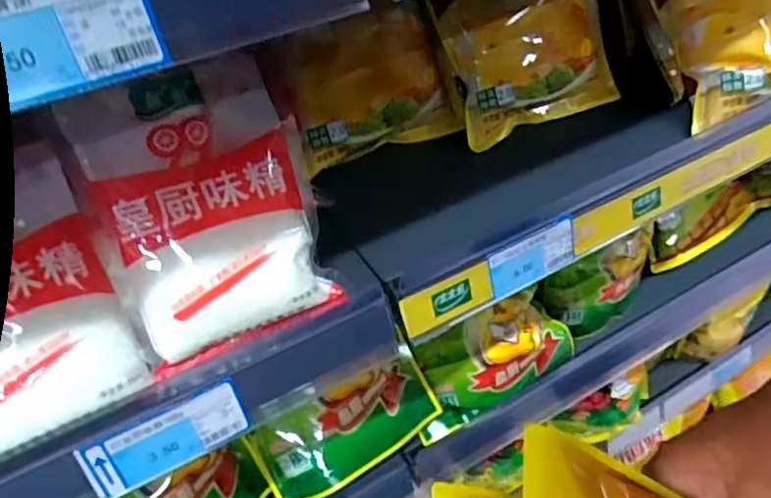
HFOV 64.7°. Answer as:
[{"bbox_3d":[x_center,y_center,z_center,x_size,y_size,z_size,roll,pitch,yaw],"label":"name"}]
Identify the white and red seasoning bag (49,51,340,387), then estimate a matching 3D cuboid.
[{"bbox_3d":[-0.099,-0.021,0.340,0.117,0.147,0.028,-20,3,-21],"label":"white and red seasoning bag"}]

